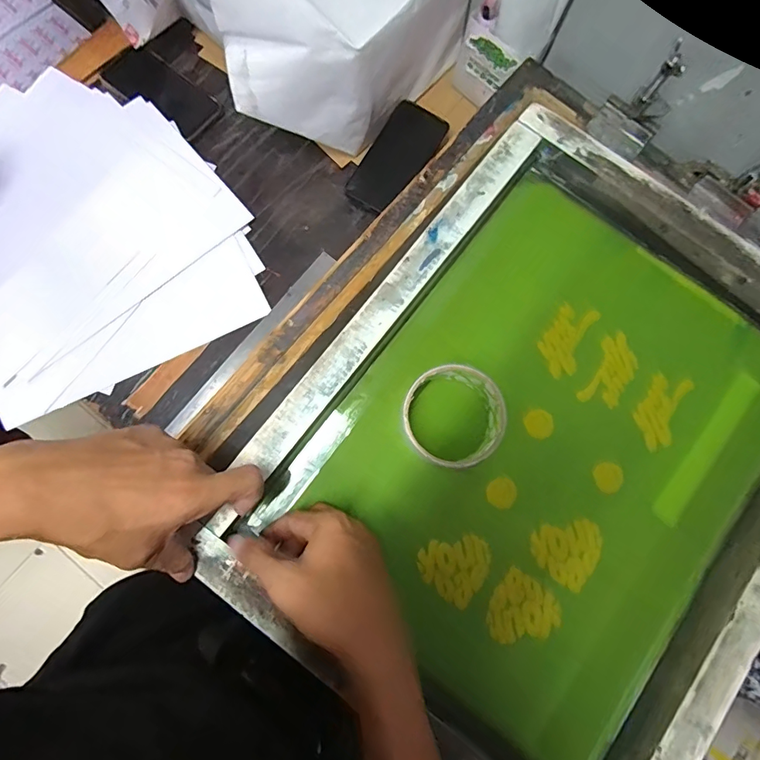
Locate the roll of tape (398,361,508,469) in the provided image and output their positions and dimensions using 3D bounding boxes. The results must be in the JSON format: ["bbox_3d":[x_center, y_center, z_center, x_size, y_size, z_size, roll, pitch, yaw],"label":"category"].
[{"bbox_3d":[0.061,0.032,0.393,0.082,0.049,0.083,0,79,-1],"label":"roll of tape"}]

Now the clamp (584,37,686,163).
[{"bbox_3d":[0.253,-0.268,0.440,0.062,0.086,0.058,38,81,6],"label":"clamp"}]

